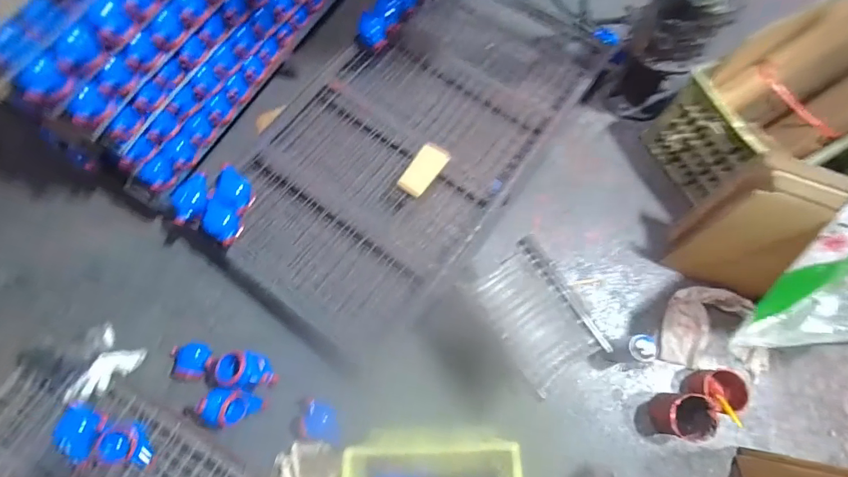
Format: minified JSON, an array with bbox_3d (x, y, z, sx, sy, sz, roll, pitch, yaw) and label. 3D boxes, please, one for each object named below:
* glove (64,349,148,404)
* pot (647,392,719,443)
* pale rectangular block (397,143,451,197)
[{"bbox_3d":[-0.797,0.339,1.049,0.075,0.085,0.198,36,35,9],"label":"glove"},{"bbox_3d":[0.640,0.437,1.023,0.102,0.103,0.099,-1,72,3],"label":"pot"},{"bbox_3d":[0.000,-0.196,1.188,0.084,0.032,0.163,34,77,13],"label":"pale rectangular block"}]

